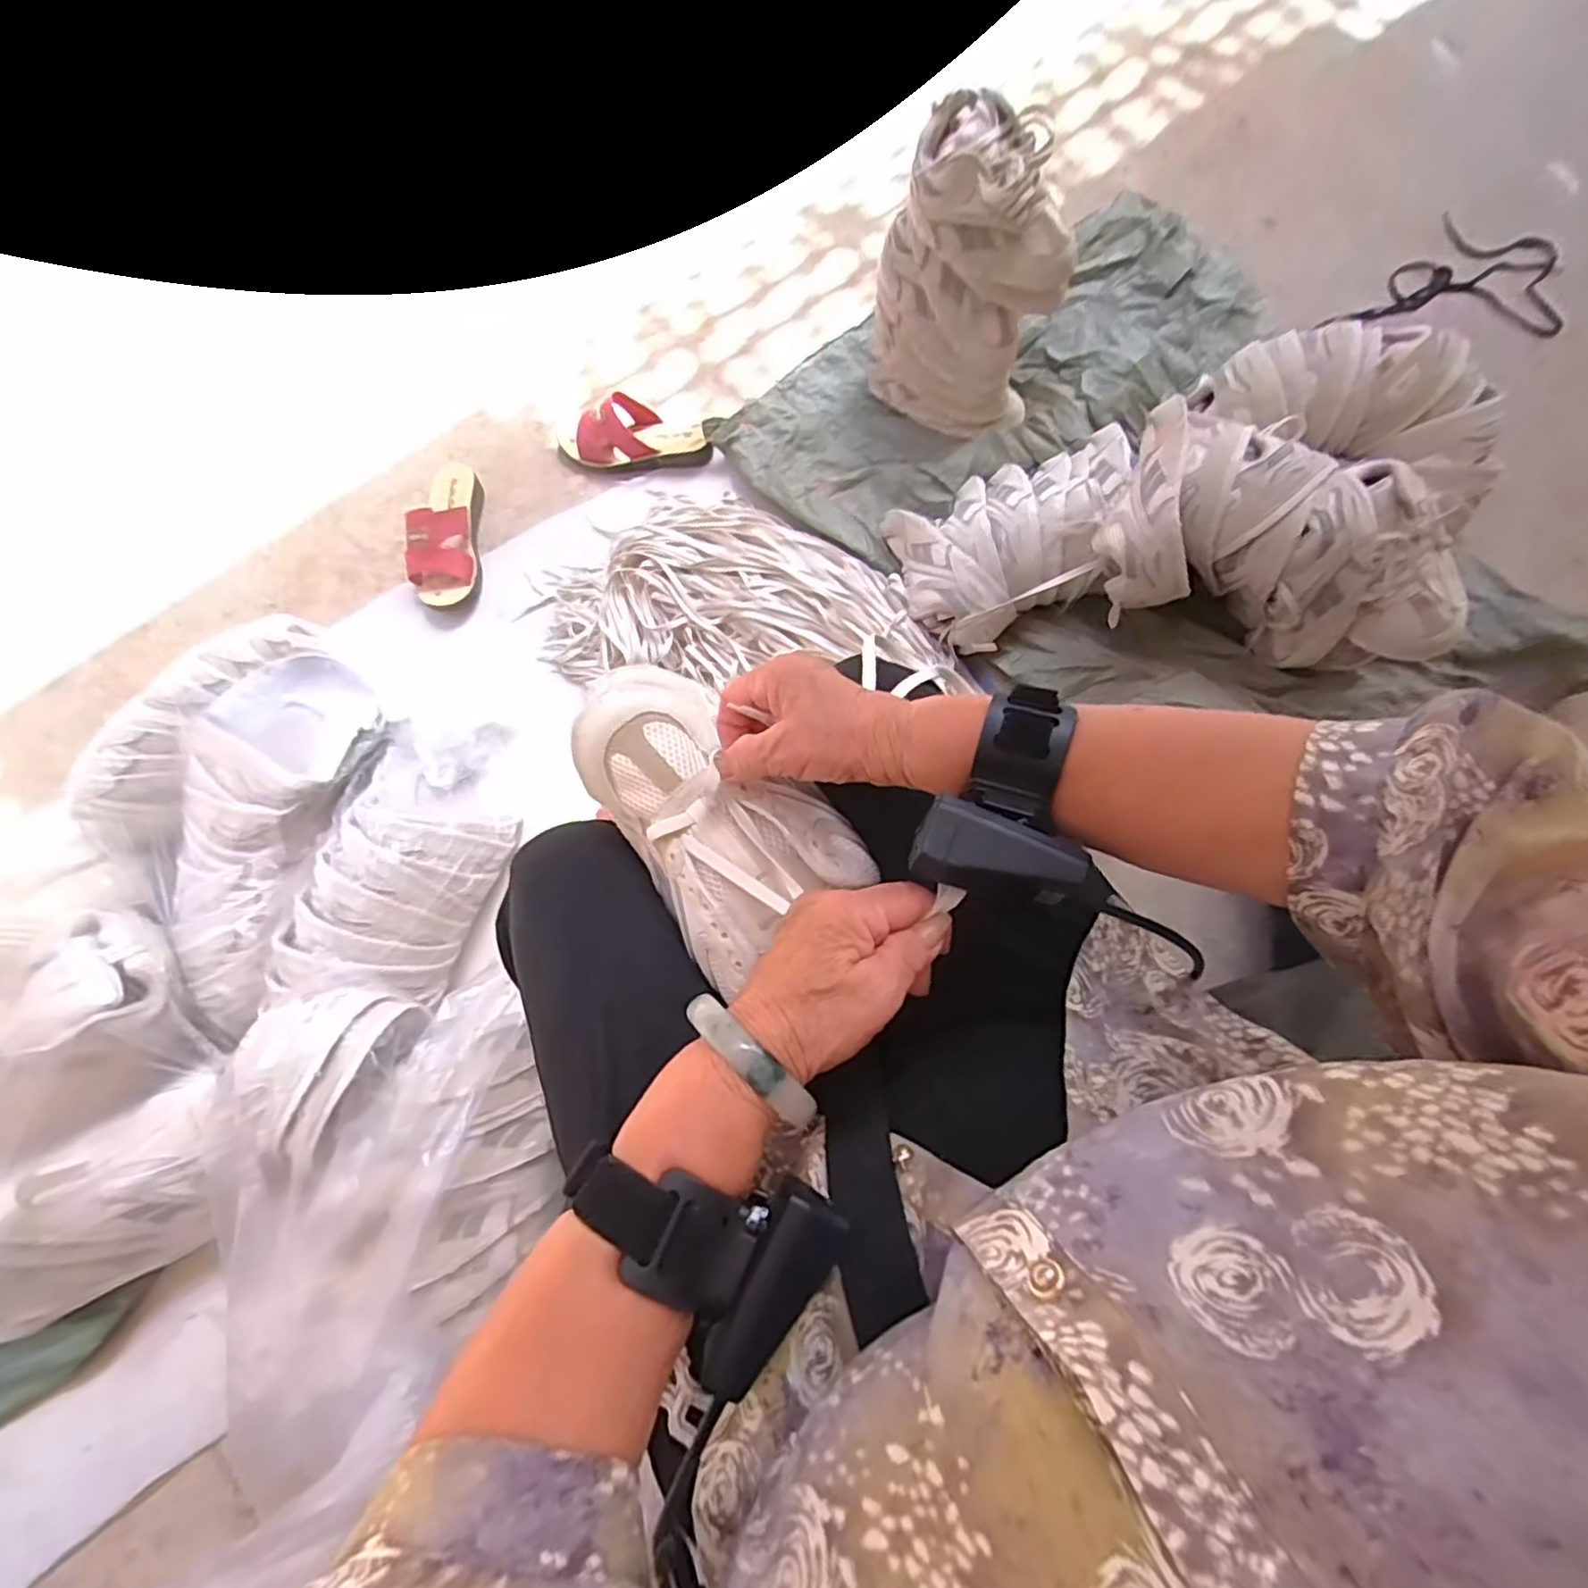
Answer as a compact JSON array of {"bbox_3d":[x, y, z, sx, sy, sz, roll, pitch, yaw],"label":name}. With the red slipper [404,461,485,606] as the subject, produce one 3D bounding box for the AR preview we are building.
[{"bbox_3d":[-0.492,-0.370,0.963,0.087,0.070,0.224,-5,77,-1],"label":"red slipper"}]

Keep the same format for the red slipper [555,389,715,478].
[{"bbox_3d":[-0.238,-0.520,0.995,0.235,0.076,0.079,6,77,1],"label":"red slipper"}]

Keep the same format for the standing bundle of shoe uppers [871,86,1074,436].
[{"bbox_3d":[0.221,-0.638,0.877,0.222,0.311,0.123,37,80,8],"label":"standing bundle of shoe uppers"}]

